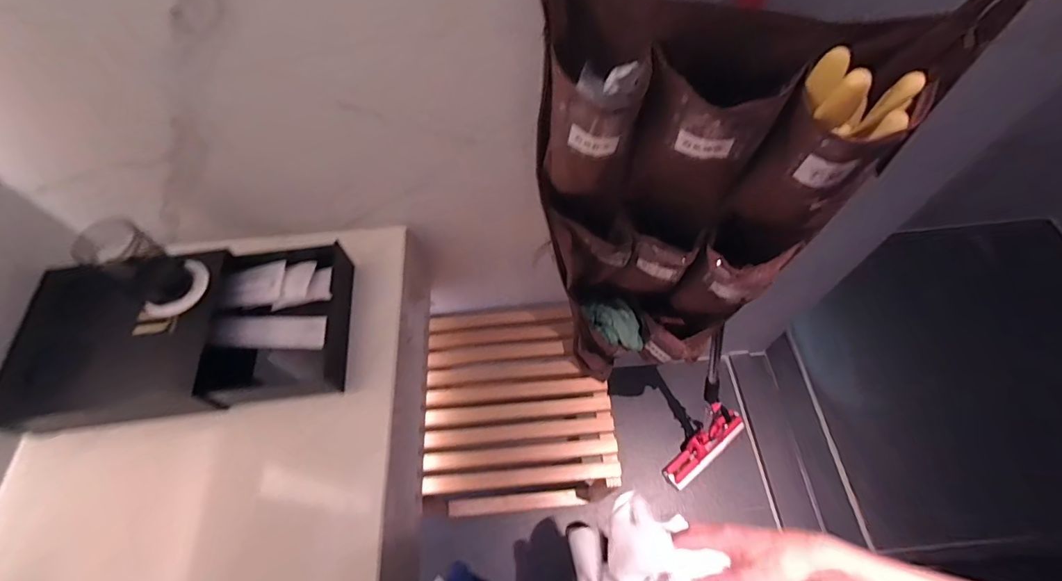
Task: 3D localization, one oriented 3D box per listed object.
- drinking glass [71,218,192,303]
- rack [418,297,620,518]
[{"bbox_3d":[-0.526,-0.028,0.614,0.091,0.110,0.076,30,65,16],"label":"drinking glass"},{"bbox_3d":[-0.024,0.230,0.992,0.375,0.065,0.389,-6,68,2],"label":"rack"}]

